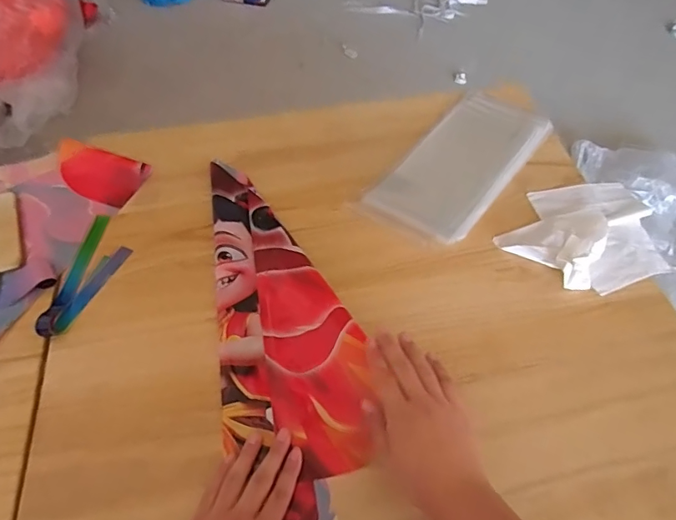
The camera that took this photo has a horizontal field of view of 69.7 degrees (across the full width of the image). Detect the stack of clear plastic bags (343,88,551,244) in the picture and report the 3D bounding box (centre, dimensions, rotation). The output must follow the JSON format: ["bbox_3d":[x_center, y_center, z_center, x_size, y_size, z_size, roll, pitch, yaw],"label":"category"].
[{"bbox_3d":[0.196,-0.160,0.767,0.160,0.015,0.360,32,62,23],"label":"stack of clear plastic bags"}]

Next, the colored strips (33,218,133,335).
[{"bbox_3d":[-0.337,0.013,0.658,0.072,0.021,0.197,4,55,6],"label":"colored strips"}]

